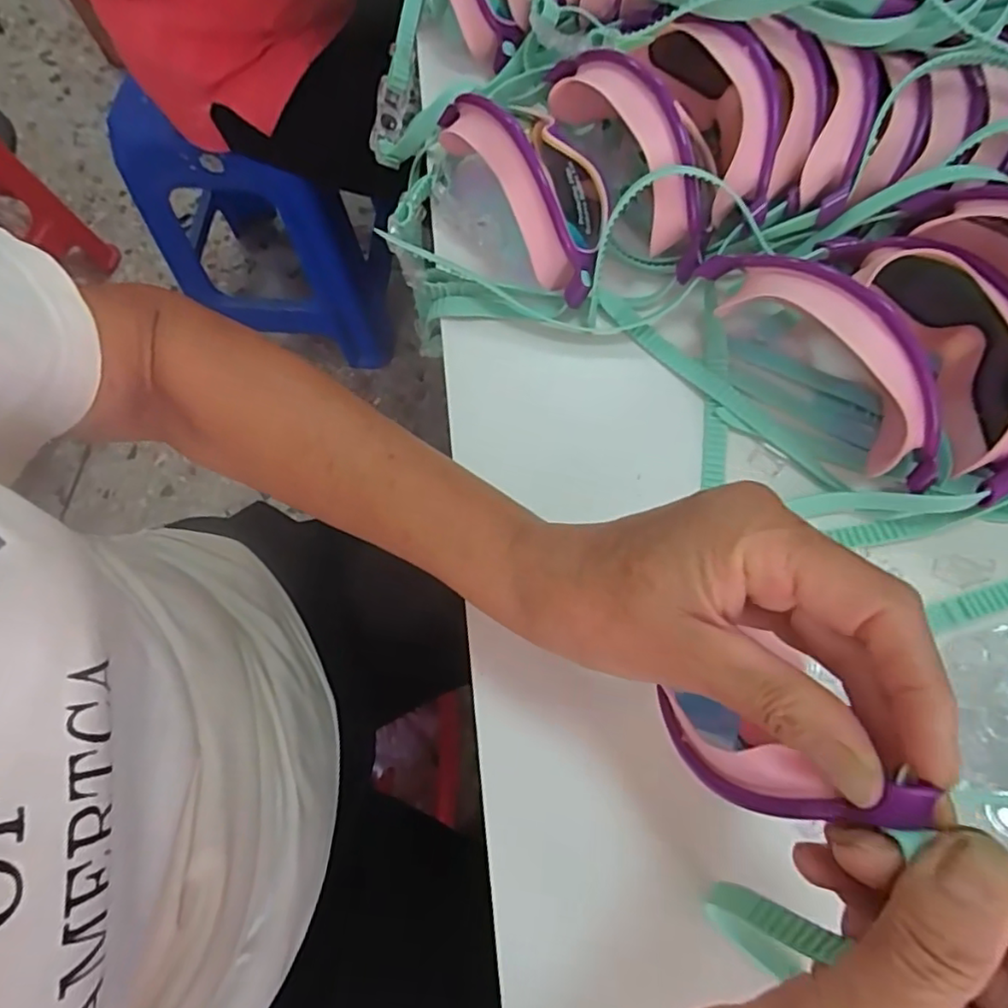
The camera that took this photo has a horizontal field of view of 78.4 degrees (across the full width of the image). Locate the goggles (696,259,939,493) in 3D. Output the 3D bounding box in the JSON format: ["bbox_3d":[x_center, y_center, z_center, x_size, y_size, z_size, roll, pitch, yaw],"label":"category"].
[{"bbox_3d":[0.162,-0.074,0.309,0.037,0.071,0.152,-36,74,-11],"label":"goggles"}]

